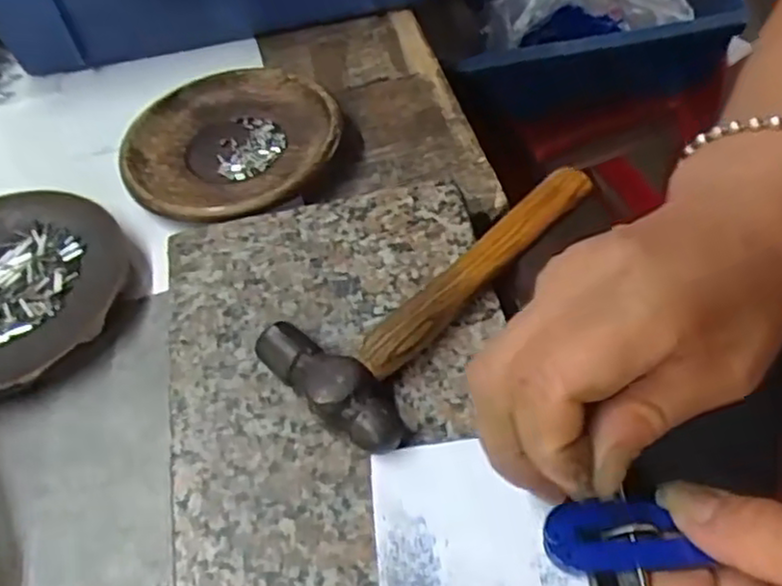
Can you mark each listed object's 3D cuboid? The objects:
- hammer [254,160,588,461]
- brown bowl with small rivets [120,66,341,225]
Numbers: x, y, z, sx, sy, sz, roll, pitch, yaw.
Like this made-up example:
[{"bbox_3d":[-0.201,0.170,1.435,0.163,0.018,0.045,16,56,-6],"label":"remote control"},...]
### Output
[{"bbox_3d":[0.019,-0.007,0.284,0.062,0.021,0.151,33,62,26],"label":"hammer"},{"bbox_3d":[-0.084,-0.078,0.381,0.110,0.022,0.111,-3,53,4],"label":"brown bowl with small rivets"}]

